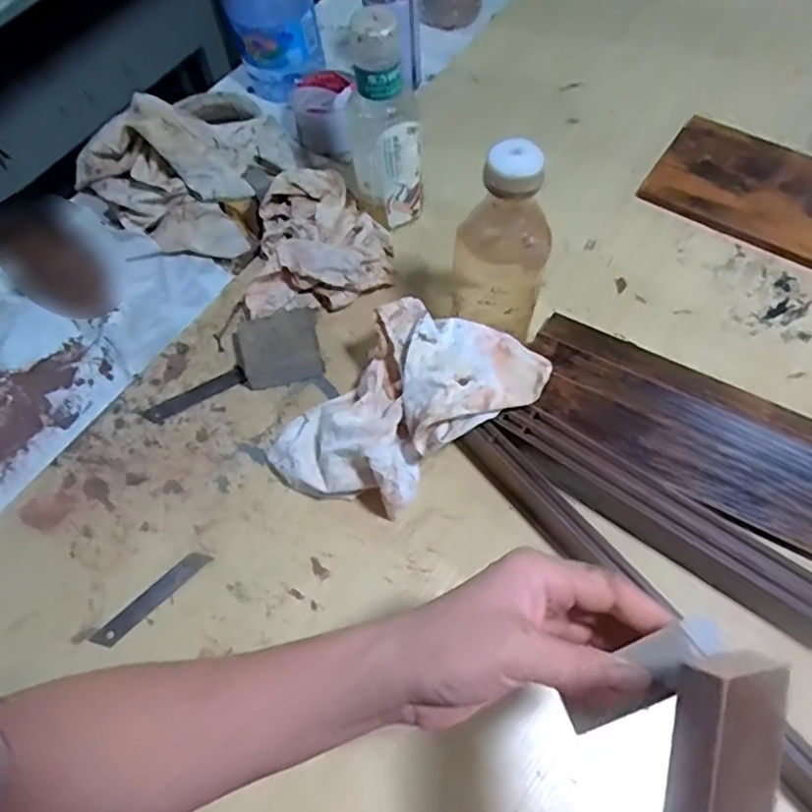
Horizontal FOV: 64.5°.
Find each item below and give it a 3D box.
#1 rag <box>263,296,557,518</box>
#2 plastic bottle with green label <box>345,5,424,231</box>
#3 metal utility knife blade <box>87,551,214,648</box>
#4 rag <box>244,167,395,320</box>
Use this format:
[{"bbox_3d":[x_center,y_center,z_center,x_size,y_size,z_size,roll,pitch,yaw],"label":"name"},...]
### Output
[{"bbox_3d":[-0.002,0.004,0.520,0.204,0.075,0.119,-36,67,-15],"label":"rag"},{"bbox_3d":[-0.022,-0.252,0.585,0.069,0.196,0.056,-6,63,-1],"label":"plastic bottle with green label"},{"bbox_3d":[-0.197,0.149,0.499,0.099,0.004,0.017,-41,75,-17],"label":"metal utility knife blade"},{"bbox_3d":[-0.088,-0.171,0.634,0.136,0.046,0.159,-7,63,-1],"label":"rag"}]

